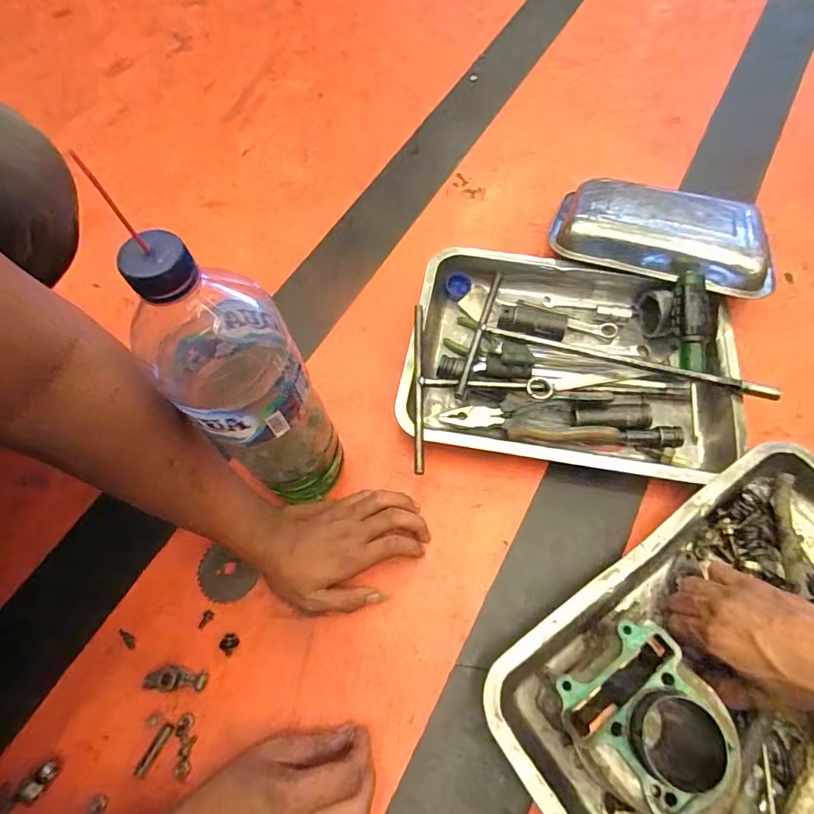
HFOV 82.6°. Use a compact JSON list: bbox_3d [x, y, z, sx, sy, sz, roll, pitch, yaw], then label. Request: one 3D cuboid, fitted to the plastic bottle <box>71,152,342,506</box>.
[{"bbox_3d":[-0.115,-0.008,0.347,0.081,0.292,0.086,-19,60,-6],"label":"plastic bottle"}]

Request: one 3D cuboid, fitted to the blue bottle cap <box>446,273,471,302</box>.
[{"bbox_3d":[0.063,-0.149,0.576,0.030,0.010,0.035,-1,64,3],"label":"blue bottle cap"}]

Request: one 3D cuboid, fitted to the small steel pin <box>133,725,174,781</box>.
[{"bbox_3d":[-0.210,0.285,0.384,0.010,0.005,0.042,24,67,14],"label":"small steel pin"}]

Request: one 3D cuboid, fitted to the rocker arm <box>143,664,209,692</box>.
[{"bbox_3d":[-0.203,0.240,0.409,0.052,0.012,0.019,-1,64,3],"label":"rocker arm"}]

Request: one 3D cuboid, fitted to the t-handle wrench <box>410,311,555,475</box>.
[{"bbox_3d":[0.078,-0.022,0.483,0.142,0.018,0.186,0,64,3],"label":"t-handle wrench"}]

